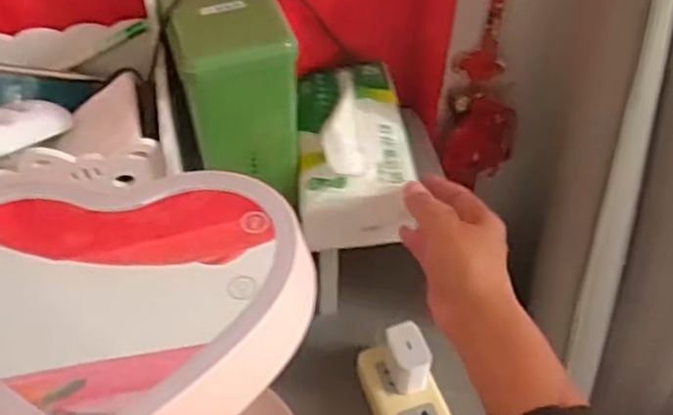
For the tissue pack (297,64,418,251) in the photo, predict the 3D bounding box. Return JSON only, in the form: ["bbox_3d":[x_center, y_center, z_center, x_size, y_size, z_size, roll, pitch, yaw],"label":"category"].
[{"bbox_3d":[0.014,-0.044,0.556,0.086,0.075,0.140,-3,49,-4],"label":"tissue pack"}]

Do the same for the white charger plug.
[{"bbox_3d":[0.059,0.125,0.587,0.031,0.040,0.047,-12,51,-12],"label":"white charger plug"}]

